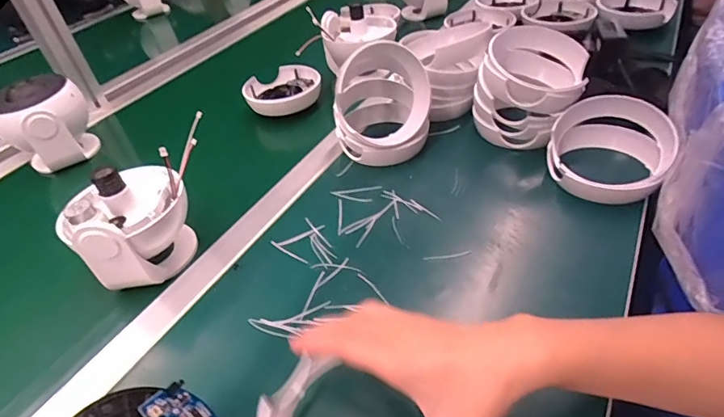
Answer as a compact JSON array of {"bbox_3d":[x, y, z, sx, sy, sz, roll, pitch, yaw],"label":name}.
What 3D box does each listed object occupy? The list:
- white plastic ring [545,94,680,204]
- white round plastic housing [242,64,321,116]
[{"bbox_3d":[0.263,-0.063,0.479,0.120,0.068,0.119,14,45,23],"label":"white plastic ring"},{"bbox_3d":[-0.121,-0.183,0.690,0.113,0.030,0.113,-5,41,4],"label":"white round plastic housing"}]

